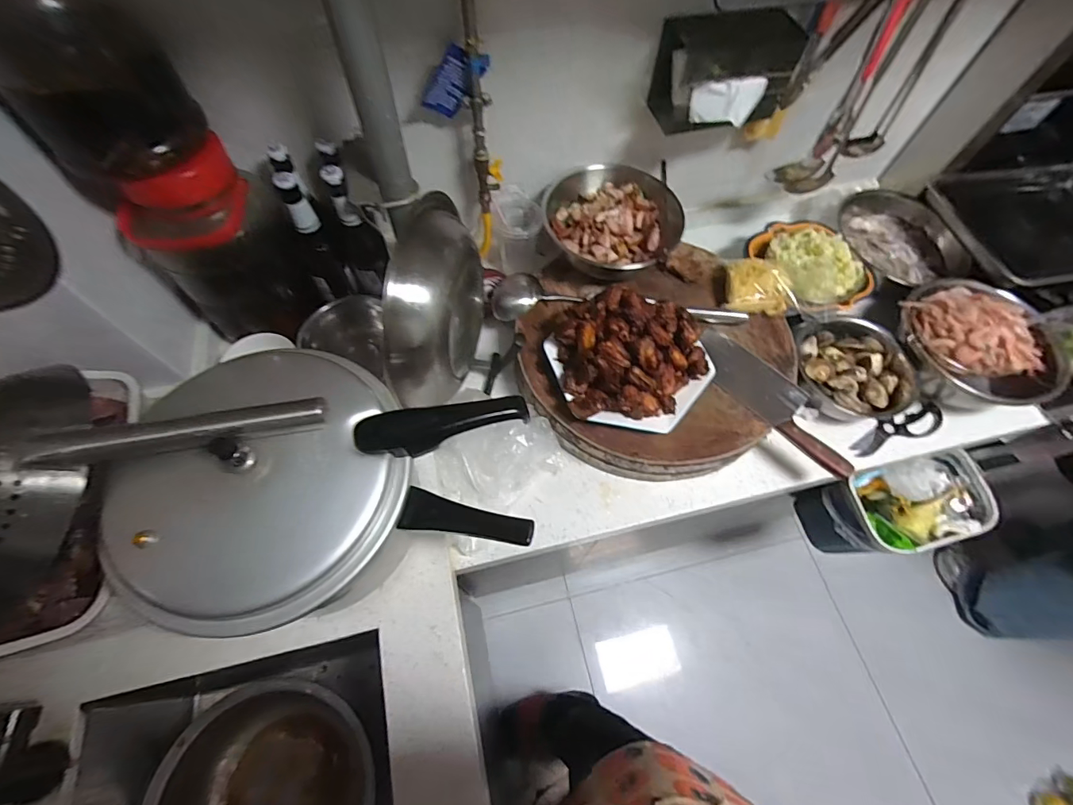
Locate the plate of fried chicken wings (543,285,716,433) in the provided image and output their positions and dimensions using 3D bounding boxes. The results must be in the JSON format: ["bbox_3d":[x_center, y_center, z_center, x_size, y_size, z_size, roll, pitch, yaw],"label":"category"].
[{"bbox_3d":[0.156,-0.083,0.703,0.249,0.089,0.229,1,63,-2],"label":"plate of fried chicken wings"}]

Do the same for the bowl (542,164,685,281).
[{"bbox_3d":[0.133,-0.333,0.816,0.241,0.089,0.227,1,63,-2],"label":"bowl"}]

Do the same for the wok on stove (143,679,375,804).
[{"bbox_3d":[-0.376,0.580,0.651,0.293,0.100,0.318,1,63,-2],"label":"wok on stove"}]

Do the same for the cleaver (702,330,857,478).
[{"bbox_3d":[0.384,-0.010,0.740,0.288,0.024,0.097,39,68,17],"label":"cleaver"}]

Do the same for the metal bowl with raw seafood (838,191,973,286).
[{"bbox_3d":[0.744,-0.344,0.950,0.193,0.080,0.252,-23,66,-13],"label":"metal bowl with raw seafood"}]

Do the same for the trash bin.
[{"bbox_3d":[0.723,0.221,0.930,0.282,0.224,0.160,-8,63,-6],"label":"trash bin"}]

